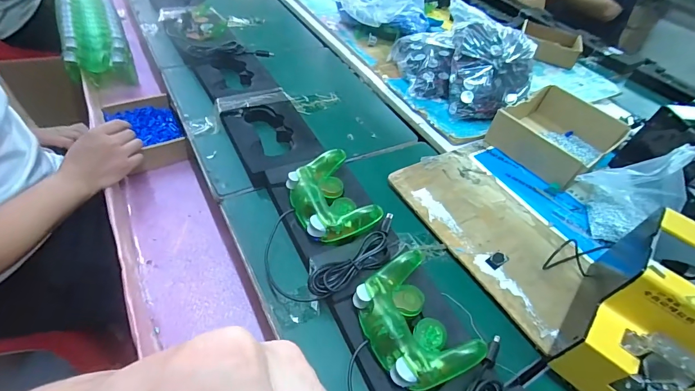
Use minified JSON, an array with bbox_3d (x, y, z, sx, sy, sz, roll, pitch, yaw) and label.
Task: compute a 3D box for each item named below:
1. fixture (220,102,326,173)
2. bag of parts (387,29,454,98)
[{"bbox_3d":[-0.128,-0.098,0.624,0.127,0.041,0.176,-20,53,-21],"label":"fixture"},{"bbox_3d":[0.167,-0.309,0.820,0.134,0.074,0.184,9,48,2],"label":"bag of parts"}]

